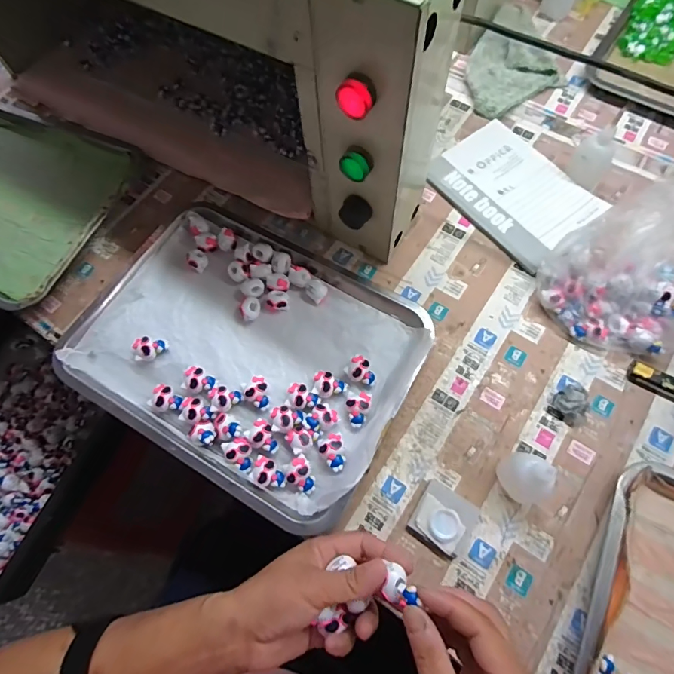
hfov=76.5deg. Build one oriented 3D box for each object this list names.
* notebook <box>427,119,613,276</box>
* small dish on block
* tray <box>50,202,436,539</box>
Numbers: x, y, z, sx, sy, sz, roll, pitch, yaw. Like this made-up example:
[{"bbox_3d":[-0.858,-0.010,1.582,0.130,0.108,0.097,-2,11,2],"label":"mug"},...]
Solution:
[{"bbox_3d":[0.219,-0.186,0.536,0.140,0.016,0.195,-38,71,-12],"label":"notebook"},{"bbox_3d":[0.099,0.169,0.395,0.053,0.018,0.052,30,73,14],"label":"small dish on block"},{"bbox_3d":[-0.098,0.008,0.466,0.352,0.027,0.270,27,72,13],"label":"tray"}]

